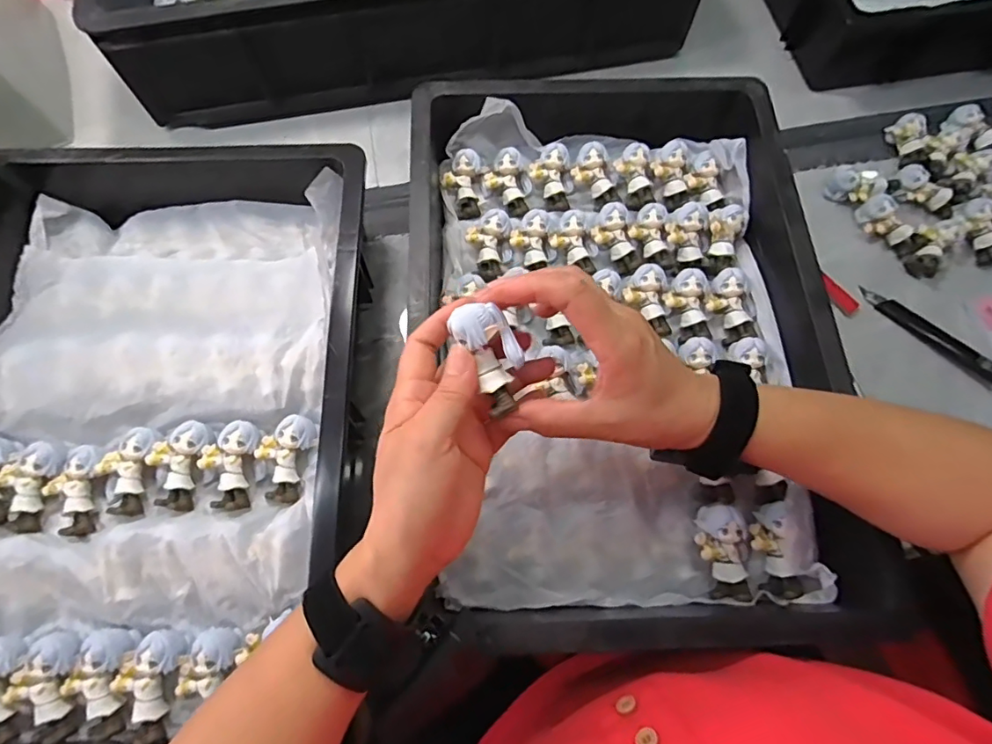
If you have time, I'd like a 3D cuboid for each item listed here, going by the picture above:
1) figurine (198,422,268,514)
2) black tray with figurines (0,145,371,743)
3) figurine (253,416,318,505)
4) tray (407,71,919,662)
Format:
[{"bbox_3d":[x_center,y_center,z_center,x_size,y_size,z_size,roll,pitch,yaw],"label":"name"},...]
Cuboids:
[{"bbox_3d":[-0.193,0.070,0.381,0.037,0.026,0.062,-2,70,-2],"label":"figurine"},{"bbox_3d":[-0.262,0.031,0.382,0.318,0.064,0.449,-2,70,-1],"label":"black tray with figurines"},{"bbox_3d":[-0.157,0.063,0.384,0.038,0.023,0.061,13,70,4],"label":"figurine"},{"bbox_3d":[0.094,-0.044,0.407,0.301,0.088,0.448,-2,70,-2],"label":"tray"}]

